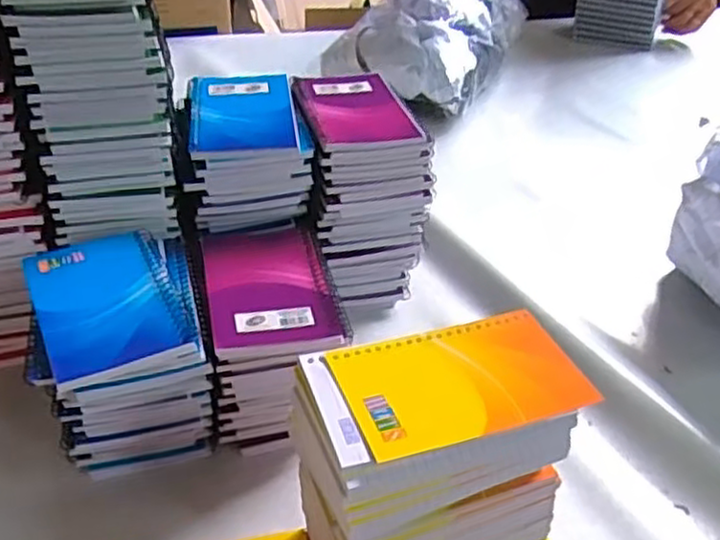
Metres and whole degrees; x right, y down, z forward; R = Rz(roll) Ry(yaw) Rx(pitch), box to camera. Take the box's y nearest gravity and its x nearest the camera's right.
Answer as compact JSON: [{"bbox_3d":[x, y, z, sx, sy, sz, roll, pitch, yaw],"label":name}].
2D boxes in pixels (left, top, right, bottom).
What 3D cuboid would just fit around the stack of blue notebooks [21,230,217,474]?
[{"bbox_3d":[-0.161,0.063,0.504,0.102,0.120,0.136,-9,37,-17],"label":"stack of blue notebooks"}]

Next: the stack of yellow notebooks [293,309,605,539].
[{"bbox_3d":[0.042,0.121,0.422,0.154,0.142,0.099,-8,37,-16],"label":"stack of yellow notebooks"}]

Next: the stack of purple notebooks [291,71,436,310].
[{"bbox_3d":[-0.004,-0.066,0.652,0.098,0.169,0.126,-6,37,-13],"label":"stack of purple notebooks"}]

